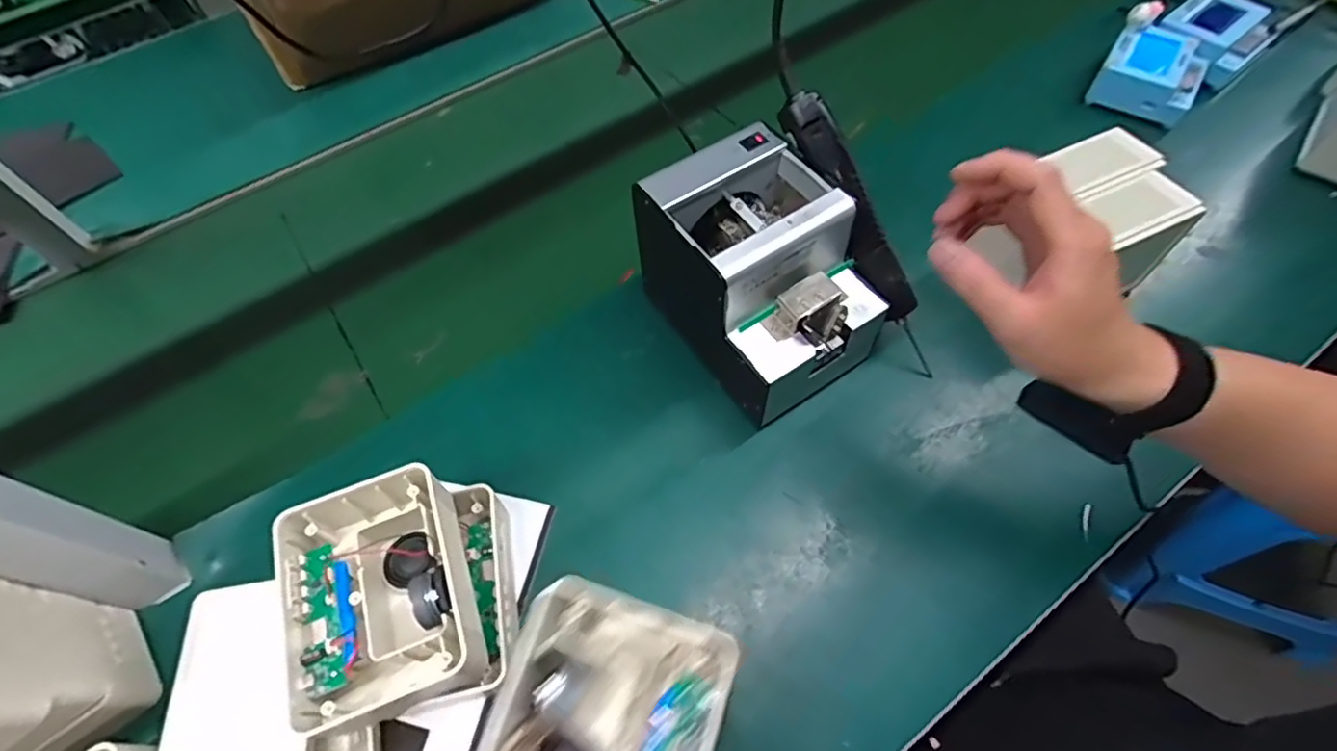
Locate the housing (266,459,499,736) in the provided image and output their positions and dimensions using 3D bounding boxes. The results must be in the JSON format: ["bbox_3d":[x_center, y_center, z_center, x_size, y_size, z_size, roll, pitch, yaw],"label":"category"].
[{"bbox_3d":[-0.191,0.145,0.407,0.112,0.052,0.147,-19,59,-7],"label":"housing"}]

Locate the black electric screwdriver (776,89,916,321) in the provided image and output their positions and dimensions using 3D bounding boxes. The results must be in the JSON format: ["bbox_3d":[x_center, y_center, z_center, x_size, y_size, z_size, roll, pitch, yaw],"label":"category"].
[{"bbox_3d":[0.149,-0.136,0.500,0.032,0.028,0.195,-35,102,-16],"label":"black electric screwdriver"}]

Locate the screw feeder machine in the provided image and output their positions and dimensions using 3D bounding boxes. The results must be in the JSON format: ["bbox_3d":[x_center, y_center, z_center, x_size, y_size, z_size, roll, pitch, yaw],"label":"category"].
[{"bbox_3d":[0.080,-0.079,0.517,0.129,0.155,0.172,-33,62,-15],"label":"screw feeder machine"}]

